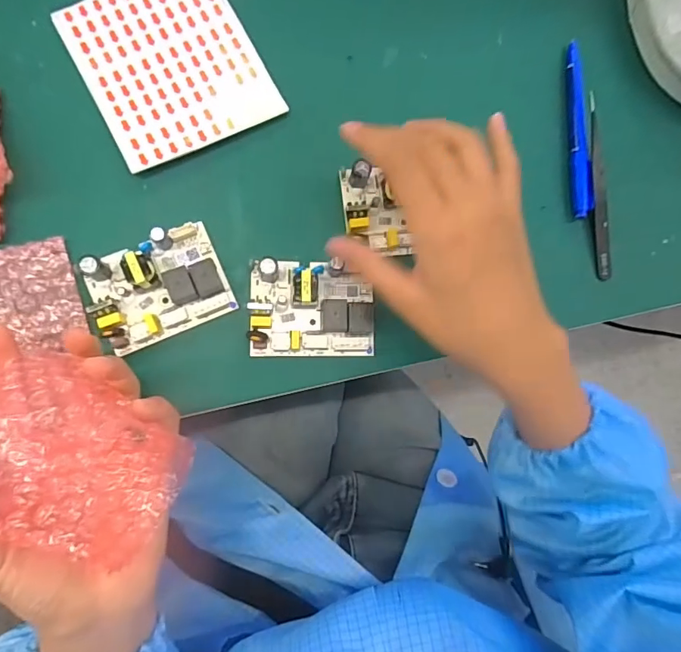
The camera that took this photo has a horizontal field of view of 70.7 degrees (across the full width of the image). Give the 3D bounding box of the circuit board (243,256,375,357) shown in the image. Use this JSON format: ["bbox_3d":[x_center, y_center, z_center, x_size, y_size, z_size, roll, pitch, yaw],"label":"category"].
[{"bbox_3d":[-0.017,-0.012,0.306,0.080,0.028,0.060,1,82,-6],"label":"circuit board"}]

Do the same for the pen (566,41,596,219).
[{"bbox_3d":[0.171,-0.143,0.349,0.014,0.014,0.130,-2,83,-6],"label":"pen"}]

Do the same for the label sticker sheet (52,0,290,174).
[{"bbox_3d":[-0.113,-0.175,0.317,0.108,0.008,0.123,-28,86,-9],"label":"label sticker sheet"}]

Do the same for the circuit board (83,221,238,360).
[{"bbox_3d":[-0.113,-0.026,0.295,0.079,0.022,0.061,-23,86,-9],"label":"circuit board"}]

